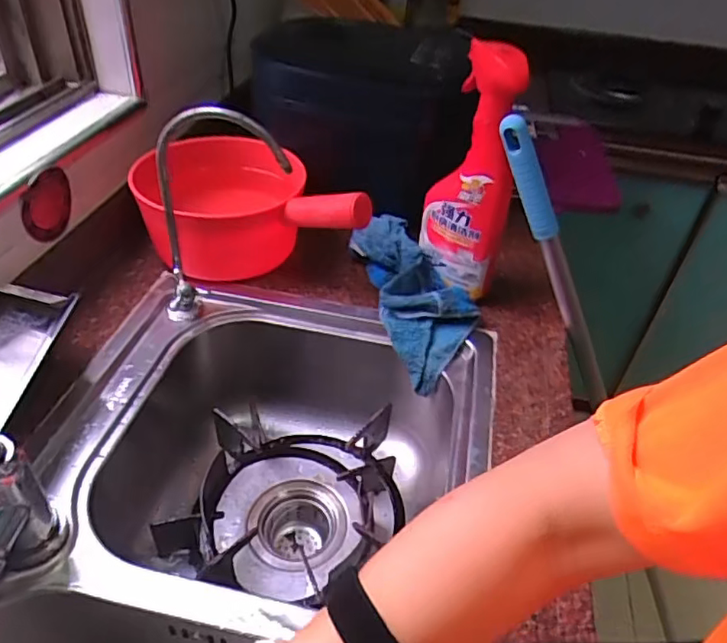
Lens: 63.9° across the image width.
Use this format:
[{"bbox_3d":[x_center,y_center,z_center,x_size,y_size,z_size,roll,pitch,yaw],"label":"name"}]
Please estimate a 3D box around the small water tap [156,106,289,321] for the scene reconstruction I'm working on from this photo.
[{"bbox_3d":[-0.140,-0.093,0.580,0.127,0.244,0.059,1,41,-5],"label":"small water tap"}]

